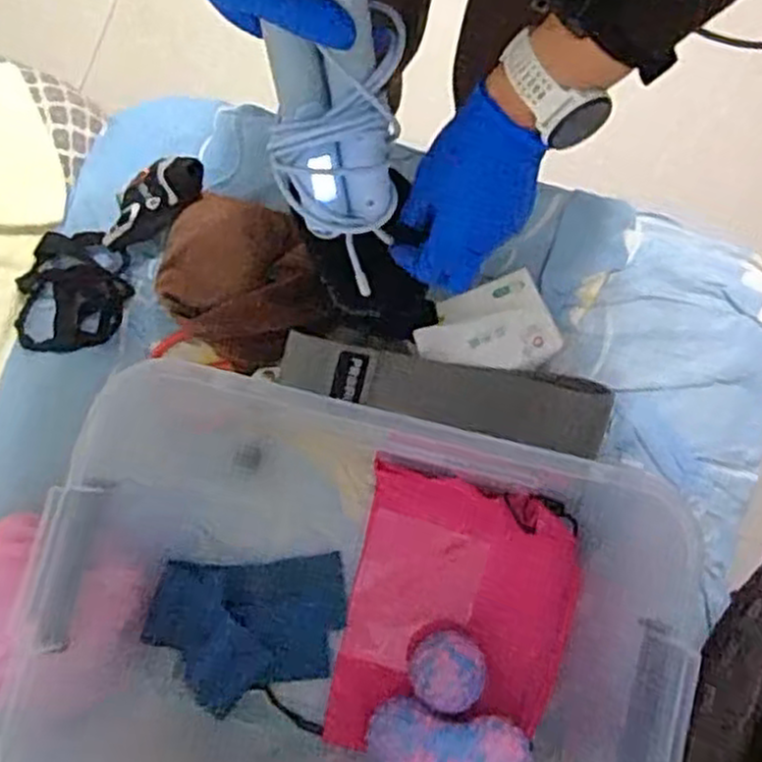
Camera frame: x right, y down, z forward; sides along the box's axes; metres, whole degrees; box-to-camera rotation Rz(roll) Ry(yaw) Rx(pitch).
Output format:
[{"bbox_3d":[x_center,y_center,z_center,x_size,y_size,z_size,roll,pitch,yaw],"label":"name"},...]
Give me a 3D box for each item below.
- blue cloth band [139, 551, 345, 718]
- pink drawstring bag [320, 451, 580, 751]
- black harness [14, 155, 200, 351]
[{"bbox_3d":[-0.130,0.245,0.739,0.184,0.011,0.133,0,80,-16],"label":"blue cloth band"},{"bbox_3d":[0.072,0.229,0.720,0.209,0.061,0.265,12,80,2],"label":"pink drawstring bag"},{"bbox_3d":[-0.294,-0.139,0.802,0.134,0.034,0.258,44,97,7],"label":"black harness"}]

